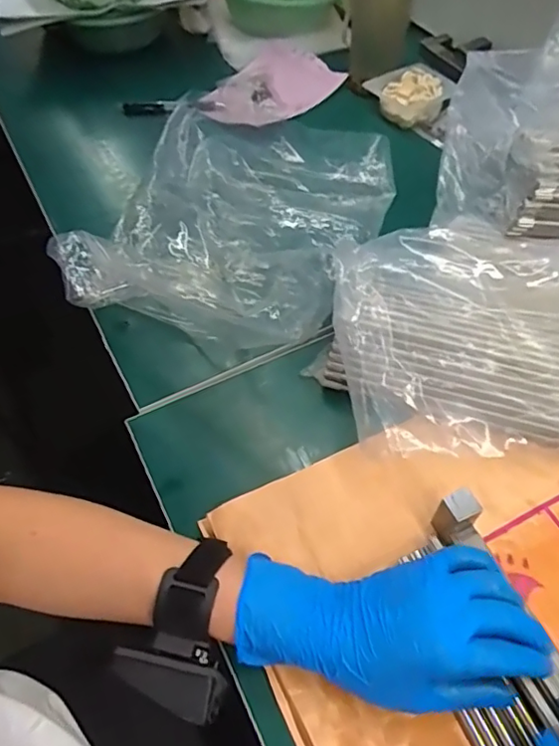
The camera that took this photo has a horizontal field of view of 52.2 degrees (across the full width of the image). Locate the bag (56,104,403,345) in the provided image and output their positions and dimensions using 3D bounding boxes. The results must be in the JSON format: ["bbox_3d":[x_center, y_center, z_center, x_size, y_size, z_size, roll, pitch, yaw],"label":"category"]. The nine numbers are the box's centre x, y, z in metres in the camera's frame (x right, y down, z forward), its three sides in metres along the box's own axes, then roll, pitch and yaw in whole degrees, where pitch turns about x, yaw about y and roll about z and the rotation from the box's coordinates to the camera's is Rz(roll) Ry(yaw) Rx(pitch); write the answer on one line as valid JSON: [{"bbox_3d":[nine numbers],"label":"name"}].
[{"bbox_3d":[-0.034,-0.171,0.587,0.262,0.051,0.330,14,56,11],"label":"bag"}]

